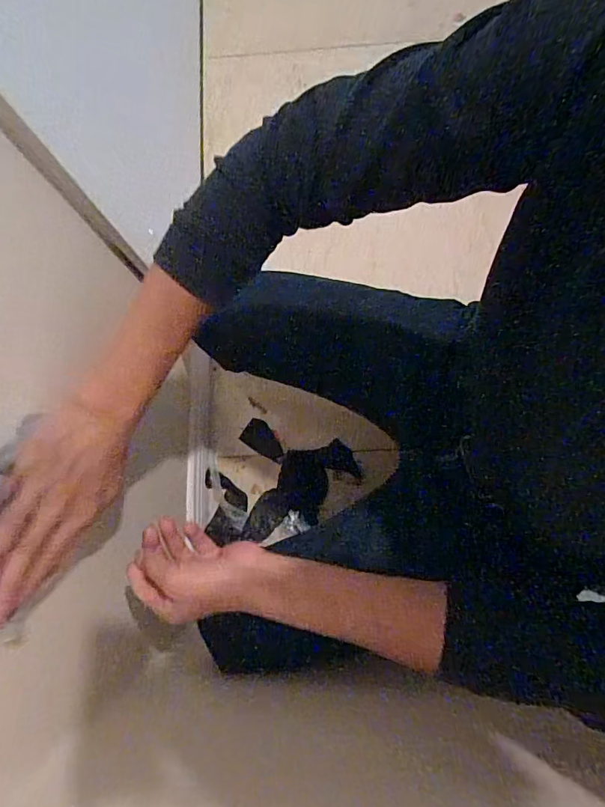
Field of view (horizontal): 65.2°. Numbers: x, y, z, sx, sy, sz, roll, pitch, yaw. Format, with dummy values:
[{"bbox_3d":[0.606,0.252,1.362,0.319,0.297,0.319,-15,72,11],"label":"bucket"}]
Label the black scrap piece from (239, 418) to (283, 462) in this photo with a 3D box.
[{"bbox_3d":[-0.070,0.070,0.907,0.089,0.005,0.051,33,79,5],"label":"black scrap piece"}]

